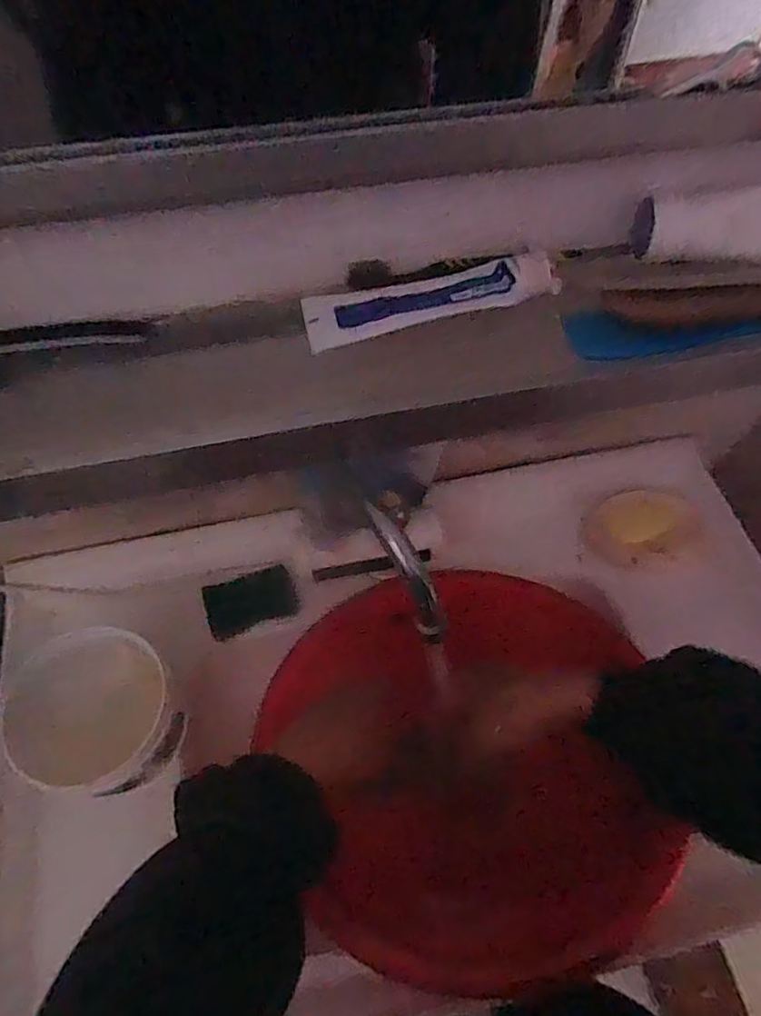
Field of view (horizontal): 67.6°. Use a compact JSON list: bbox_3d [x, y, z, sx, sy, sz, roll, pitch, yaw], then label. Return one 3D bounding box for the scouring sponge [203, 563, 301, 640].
[{"bbox_3d":[-0.138,0.100,0.610,0.091,0.016,0.056,-17,63,-9],"label":"scouring sponge"}]

